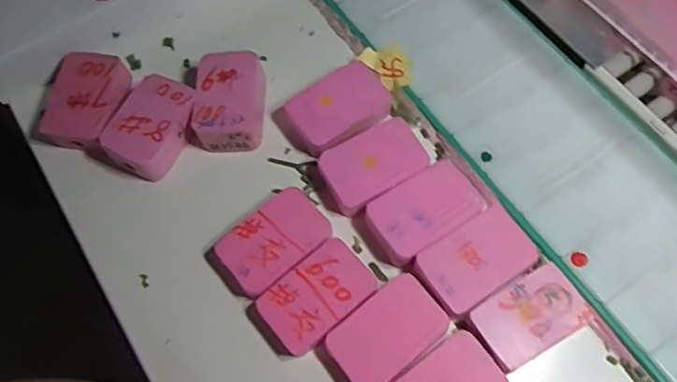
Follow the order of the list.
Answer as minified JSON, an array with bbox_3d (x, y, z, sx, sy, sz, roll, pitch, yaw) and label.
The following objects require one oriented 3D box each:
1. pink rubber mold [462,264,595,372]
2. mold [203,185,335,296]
[{"bbox_3d":[0.121,0.079,0.359,0.066,0.008,0.043,-30,69,-14],"label":"pink rubber mold"},{"bbox_3d":[-0.046,0.036,0.391,0.077,0.021,0.051,-39,71,-17],"label":"mold"}]

